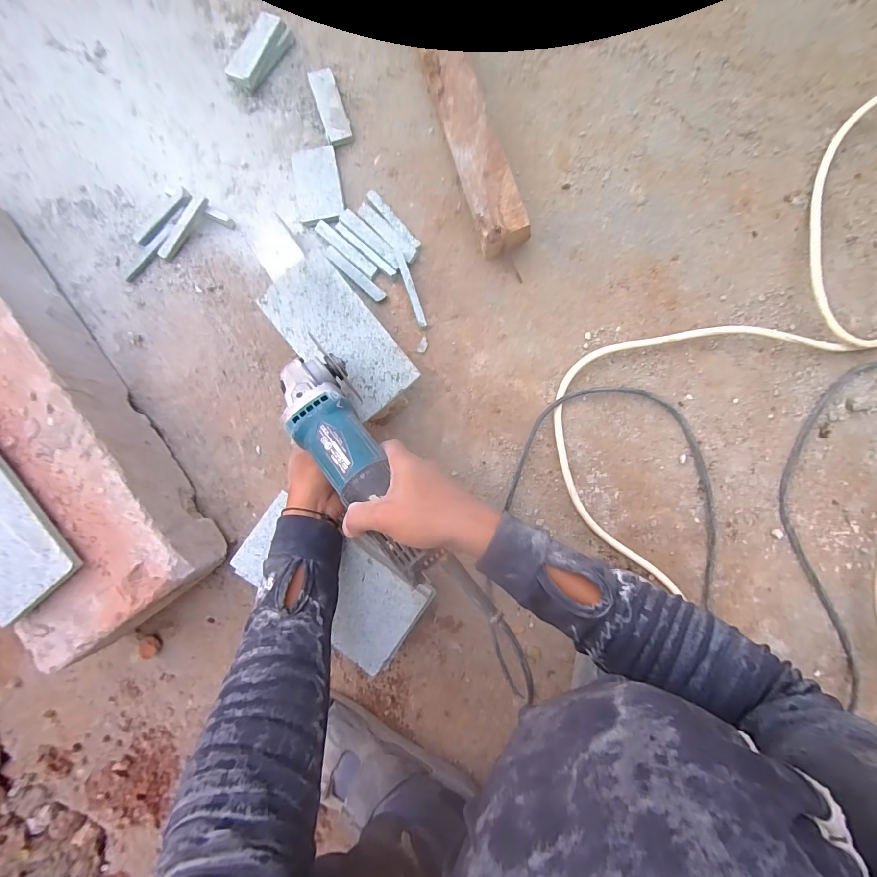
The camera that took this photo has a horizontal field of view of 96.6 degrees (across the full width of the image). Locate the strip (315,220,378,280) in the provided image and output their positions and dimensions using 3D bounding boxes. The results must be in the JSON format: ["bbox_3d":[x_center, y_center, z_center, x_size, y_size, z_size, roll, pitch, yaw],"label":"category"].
[{"bbox_3d":[-0.122,-0.248,0.514,0.103,0.010,0.017,42,91,5],"label":"strip"}]

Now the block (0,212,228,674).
[{"bbox_3d":[-0.515,-0.031,0.491,0.194,0.108,0.587,-36,85,3],"label":"block"}]

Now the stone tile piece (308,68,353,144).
[{"bbox_3d":[-0.144,-0.443,0.523,0.033,0.016,0.099,-19,86,4],"label":"stone tile piece"}]

